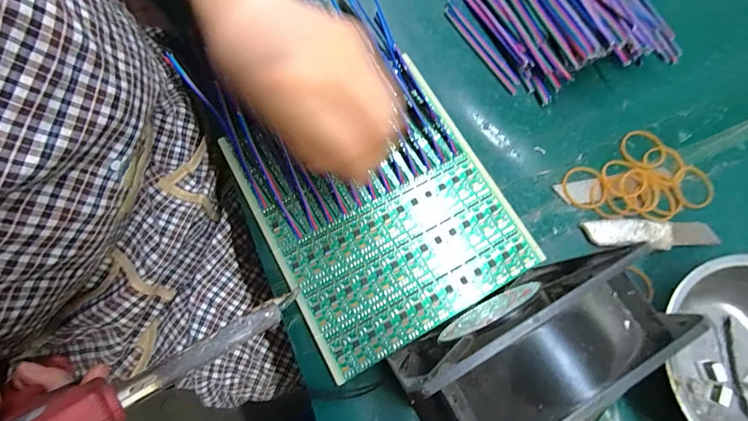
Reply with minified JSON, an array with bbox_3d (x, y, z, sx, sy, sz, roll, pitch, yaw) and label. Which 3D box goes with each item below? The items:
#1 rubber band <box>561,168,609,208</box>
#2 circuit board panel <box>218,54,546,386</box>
[{"bbox_3d":[0.163,-0.018,0.283,0.035,0.004,0.033,0,75,-2],"label":"rubber band"},{"bbox_3d":[0.007,-0.006,0.267,0.166,0.008,0.185,-27,77,-9],"label":"circuit board panel"}]

